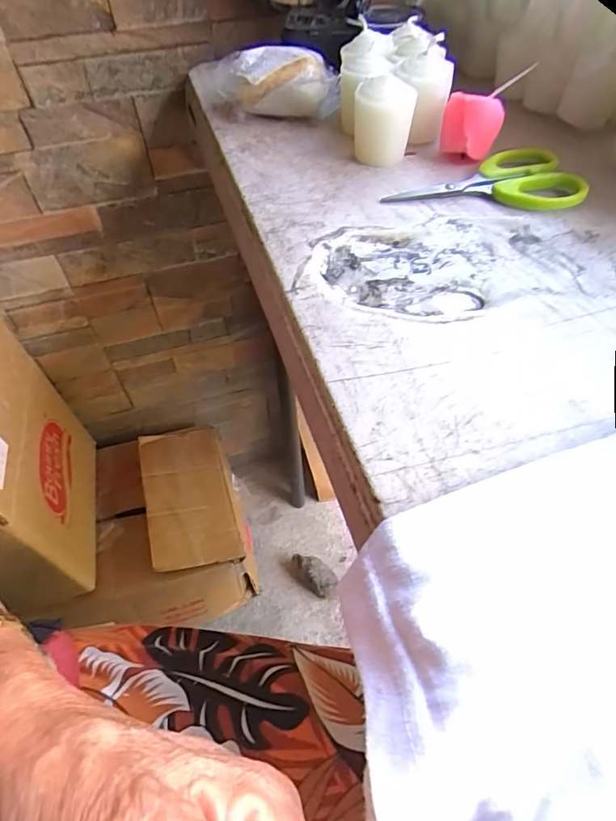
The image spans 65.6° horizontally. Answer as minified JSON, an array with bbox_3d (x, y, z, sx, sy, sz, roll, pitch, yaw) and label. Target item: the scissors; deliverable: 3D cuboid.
[{"bbox_3d":[0.103,-0.137,0.291,0.111,0.010,0.056,-7,51,-2],"label":"scissors"}]

